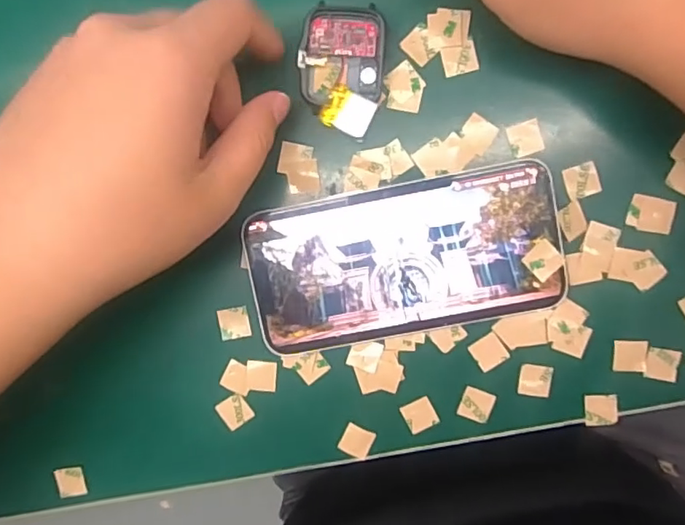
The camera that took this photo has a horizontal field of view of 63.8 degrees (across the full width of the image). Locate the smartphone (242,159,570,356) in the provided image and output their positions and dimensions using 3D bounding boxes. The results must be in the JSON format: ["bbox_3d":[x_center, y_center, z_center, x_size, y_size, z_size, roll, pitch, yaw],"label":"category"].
[{"bbox_3d":[0.029,-0.002,0.262,0.143,0.009,0.069,-11,96,4],"label":"smartphone"}]

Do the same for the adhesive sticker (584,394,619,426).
[{"bbox_3d":[0.127,0.073,0.270,0.015,0.004,0.015,-3,97,3],"label":"adhesive sticker"}]

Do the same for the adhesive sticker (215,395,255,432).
[{"bbox_3d":[-0.055,0.076,0.282,0.016,0.004,0.016,-36,96,2],"label":"adhesive sticker"}]

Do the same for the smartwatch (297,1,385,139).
[{"bbox_3d":[0.000,-0.087,0.249,0.037,0.017,0.056,2,97,3],"label":"smartwatch"}]

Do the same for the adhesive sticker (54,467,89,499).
[{"bbox_3d":[-0.144,0.117,0.292,0.014,0.004,0.016,-12,92,-6],"label":"adhesive sticker"}]

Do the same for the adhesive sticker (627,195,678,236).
[{"bbox_3d":[0.144,-0.022,0.256,0.020,0.004,0.016,11,97,1],"label":"adhesive sticker"}]

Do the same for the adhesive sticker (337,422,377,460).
[{"bbox_3d":[0.007,0.091,0.280,0.016,0.004,0.015,25,95,2],"label":"adhesive sticker"}]

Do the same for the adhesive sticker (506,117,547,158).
[{"bbox_3d":[0.085,-0.058,0.255,0.016,0.004,0.015,-17,96,5],"label":"adhesive sticker"}]

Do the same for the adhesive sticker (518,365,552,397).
[{"bbox_3d":[0.095,0.058,0.270,0.015,0.004,0.015,6,90,3],"label":"adhesive sticker"}]

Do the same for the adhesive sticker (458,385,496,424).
[{"bbox_3d":[0.067,0.071,0.274,0.016,0.004,0.015,20,90,5],"label":"adhesive sticker"}]

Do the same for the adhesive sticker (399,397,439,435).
[{"bbox_3d":[0.039,0.076,0.276,0.016,0.004,0.015,-29,93,7],"label":"adhesive sticker"}]

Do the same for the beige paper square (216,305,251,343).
[{"bbox_3d":[-0.054,0.031,0.277,0.015,0.004,0.016,-11,94,-3],"label":"beige paper square"}]

